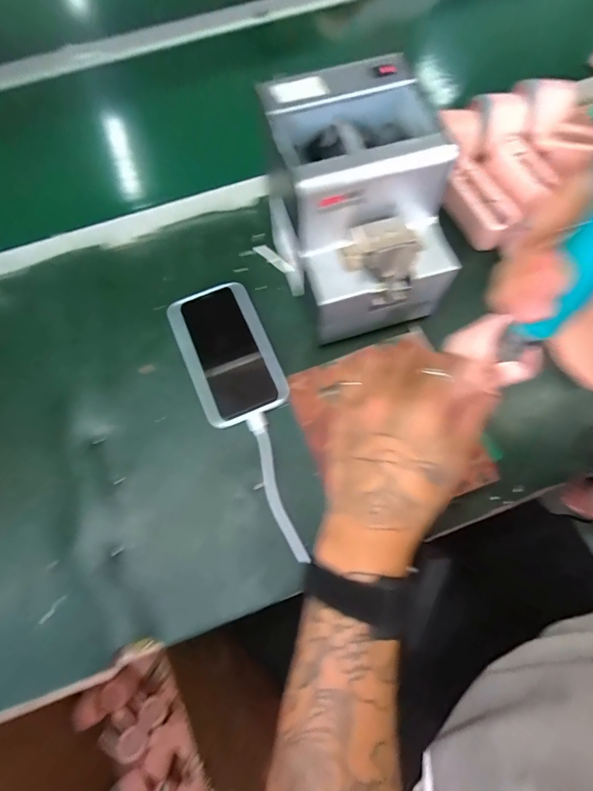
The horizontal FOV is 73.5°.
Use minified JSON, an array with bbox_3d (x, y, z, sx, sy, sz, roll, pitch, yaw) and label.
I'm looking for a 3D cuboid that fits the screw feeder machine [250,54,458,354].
[{"bbox_3d":[0.050,-0.161,0.359,0.141,0.143,0.171,-13,70,-3],"label":"screw feeder machine"}]

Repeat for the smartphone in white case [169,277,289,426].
[{"bbox_3d":[-0.069,-0.043,0.398,0.083,0.020,0.145,-21,68,-10],"label":"smartphone in white case"}]

